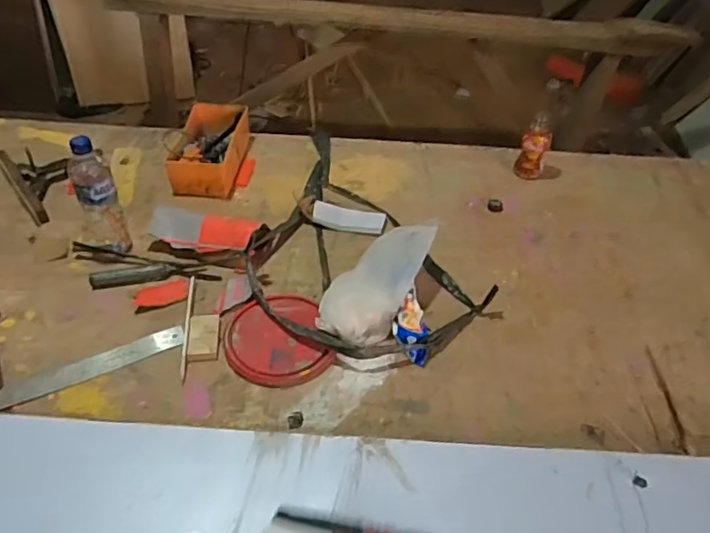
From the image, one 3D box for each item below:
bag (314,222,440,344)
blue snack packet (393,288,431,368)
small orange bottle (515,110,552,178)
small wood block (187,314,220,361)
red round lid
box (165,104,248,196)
[{"bbox_3d":[0.037,0.017,0.947,0.121,0.069,0.248,28,65,25],"label":"bag"},{"bbox_3d":[0.088,0.096,0.909,0.052,0.024,0.116,-3,70,-7],"label":"blue snack packet"},{"bbox_3d":[0.385,-0.252,1.241,0.057,0.132,0.058,-9,43,-13],"label":"small orange bottle"},{"bbox_3d":[-0.236,0.111,0.914,0.048,0.011,0.091,-3,42,-7],"label":"small wood block"},{"bbox_3d":[-0.124,0.111,0.916,0.152,0.024,0.178,-10,43,-14],"label":"red round lid"},{"bbox_3d":[-0.304,-0.248,1.239,0.140,0.087,0.237,2,42,-1],"label":"box"}]

